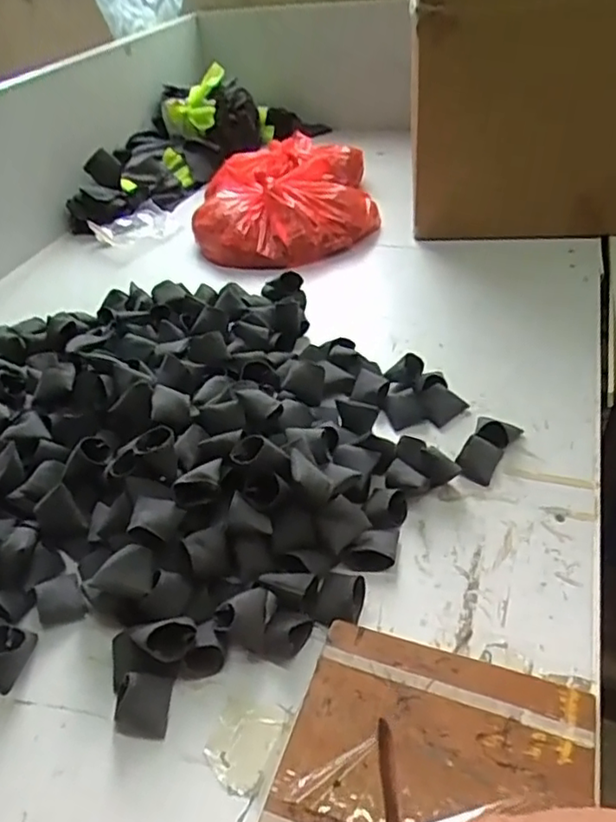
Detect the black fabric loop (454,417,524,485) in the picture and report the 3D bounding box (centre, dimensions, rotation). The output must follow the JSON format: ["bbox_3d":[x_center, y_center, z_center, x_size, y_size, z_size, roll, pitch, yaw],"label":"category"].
[{"bbox_3d":[0.167,0.033,0.575,0.039,0.022,0.083,16,45,25],"label":"black fabric loop"}]

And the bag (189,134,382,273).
[{"bbox_3d":[-0.046,-0.362,1.019,0.269,0.088,0.377,-6,40,1],"label":"bag"}]

